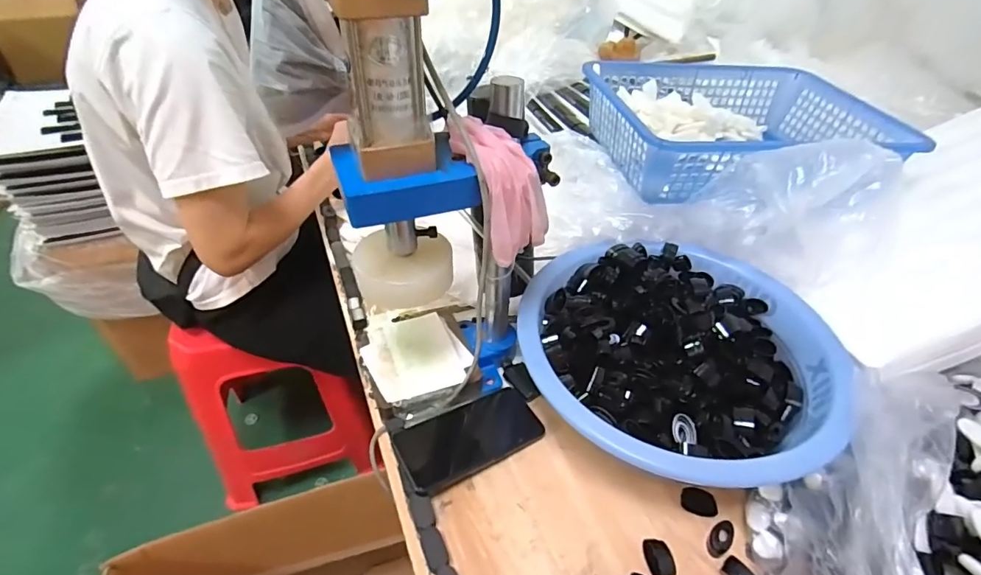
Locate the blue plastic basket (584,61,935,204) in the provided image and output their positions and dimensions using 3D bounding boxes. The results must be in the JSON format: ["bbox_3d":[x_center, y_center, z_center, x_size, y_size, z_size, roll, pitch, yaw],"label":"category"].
[{"bbox_3d":[0.352,-0.234,0.685,0.391,0.088,0.303,-8,42,-11],"label":"blue plastic basket"}]

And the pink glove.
[{"bbox_3d":[0.010,-0.094,0.422,0.062,0.133,0.047,-27,8,-29],"label":"pink glove"}]

